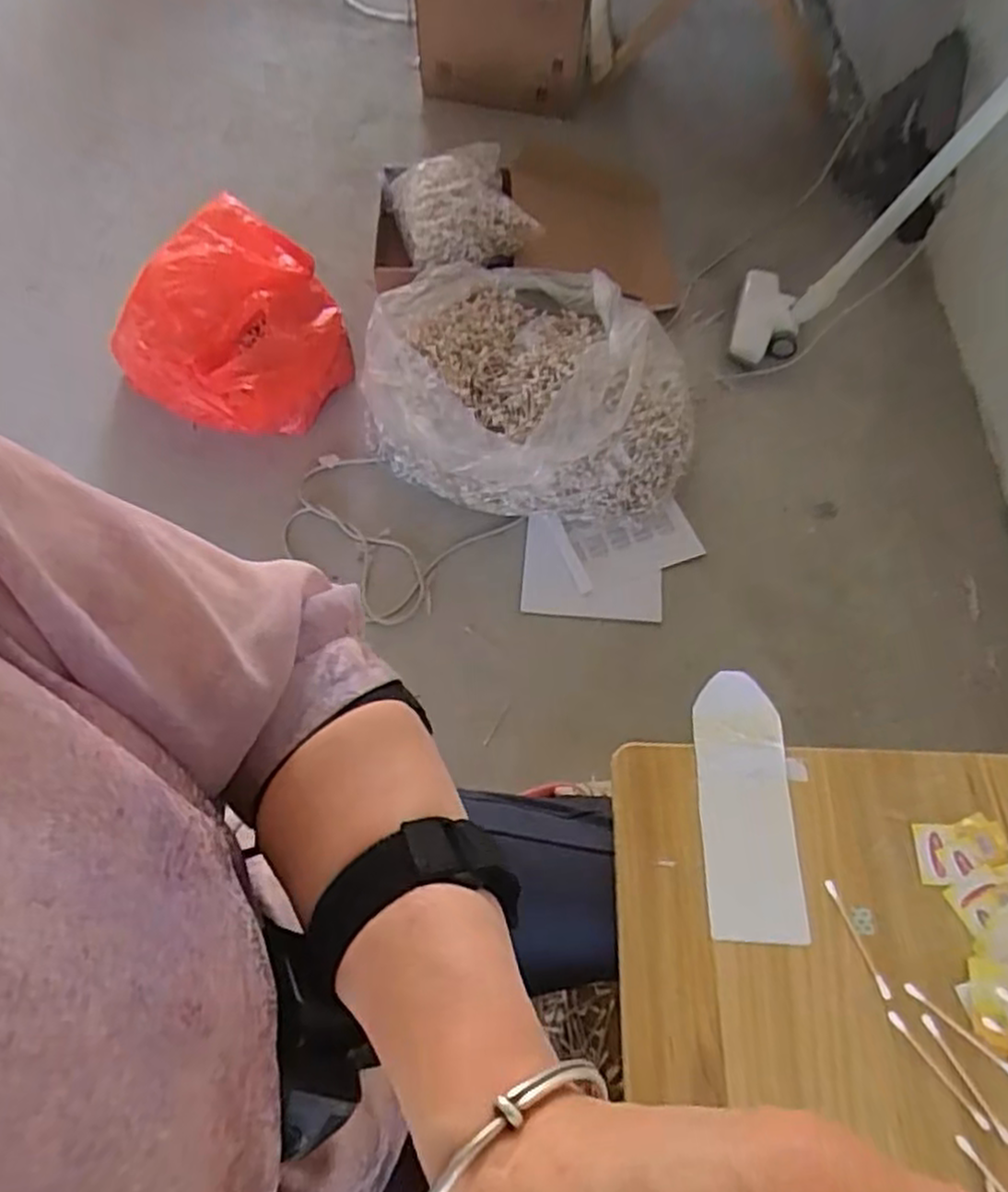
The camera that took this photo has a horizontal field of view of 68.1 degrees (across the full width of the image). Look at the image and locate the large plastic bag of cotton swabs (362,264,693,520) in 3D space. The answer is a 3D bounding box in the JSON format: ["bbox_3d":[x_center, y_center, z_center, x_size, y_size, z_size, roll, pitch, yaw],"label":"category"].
[{"bbox_3d":[0.034,-0.365,1.235,0.495,0.254,0.446,-2,64,-3],"label":"large plastic bag of cotton swabs"}]

